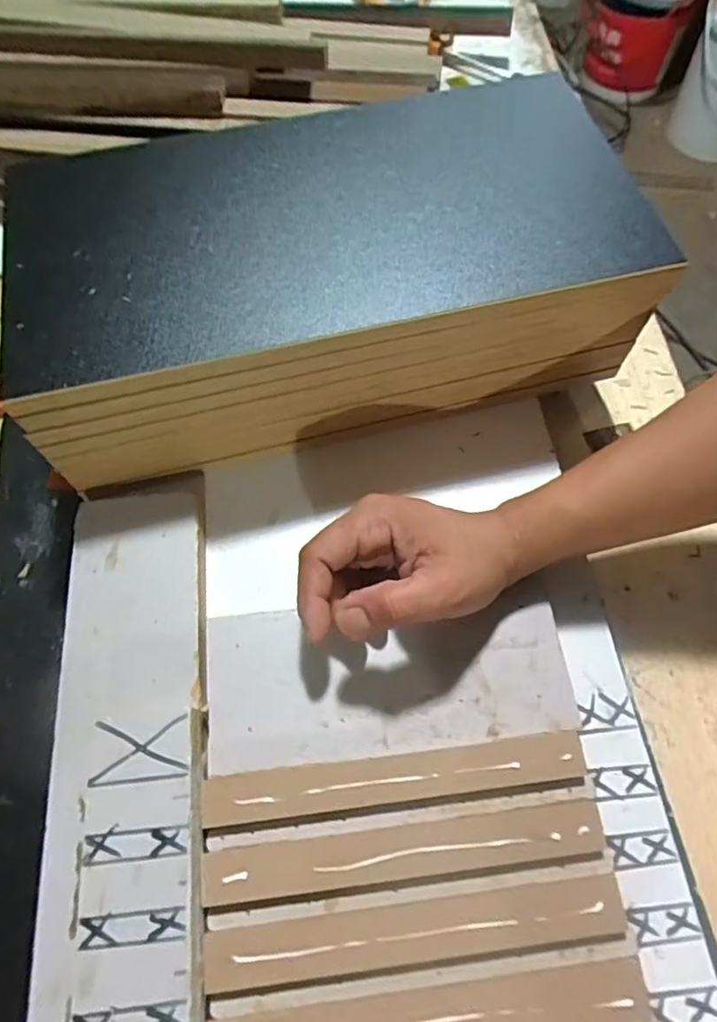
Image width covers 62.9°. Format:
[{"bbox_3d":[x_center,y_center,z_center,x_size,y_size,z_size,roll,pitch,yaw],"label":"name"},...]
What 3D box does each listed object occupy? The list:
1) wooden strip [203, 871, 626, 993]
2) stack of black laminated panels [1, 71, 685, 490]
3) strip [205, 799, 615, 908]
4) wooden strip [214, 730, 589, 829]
[{"bbox_3d":[0.025,0.182,0.255,0.180,0.004,0.022,-6,65,-2],"label":"wooden strip"},{"bbox_3d":[-0.016,-0.150,0.368,0.356,0.085,0.190,-11,65,-4],"label":"stack of black laminated panels"},{"bbox_3d":[0.021,0.155,0.266,0.178,0.004,0.022,-7,65,-2],"label":"strip"},{"bbox_3d":[0.017,0.128,0.282,0.178,0.007,0.025,-7,65,-2],"label":"wooden strip"}]

